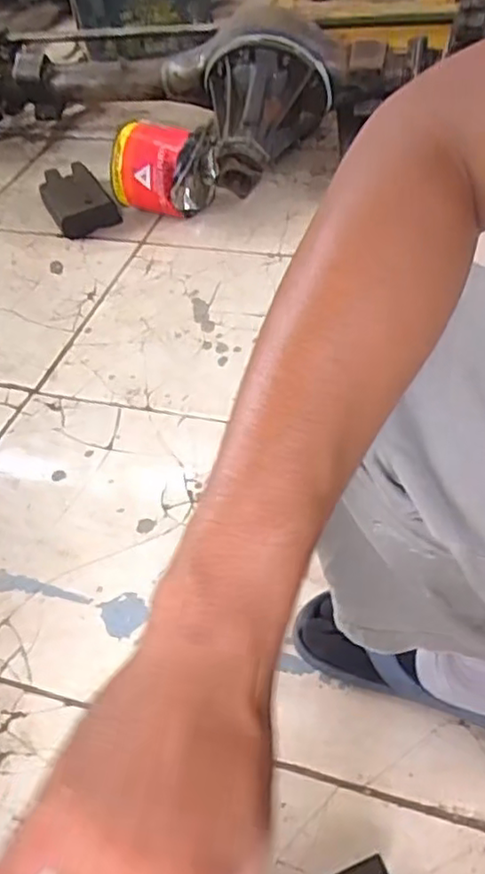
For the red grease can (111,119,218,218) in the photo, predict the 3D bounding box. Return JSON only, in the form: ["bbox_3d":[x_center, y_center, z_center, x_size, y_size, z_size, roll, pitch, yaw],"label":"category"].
[{"bbox_3d":[-0.152,-0.503,1.273,0.157,0.152,0.151,18,53,21],"label":"red grease can"}]

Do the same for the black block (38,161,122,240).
[{"bbox_3d":[-0.329,-0.469,1.324,0.115,0.058,0.202,-27,51,-17],"label":"black block"}]

